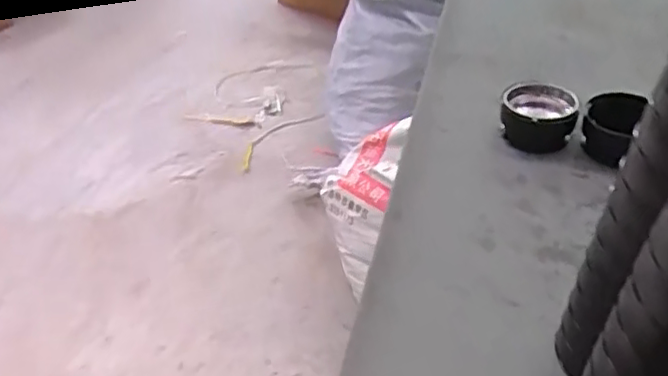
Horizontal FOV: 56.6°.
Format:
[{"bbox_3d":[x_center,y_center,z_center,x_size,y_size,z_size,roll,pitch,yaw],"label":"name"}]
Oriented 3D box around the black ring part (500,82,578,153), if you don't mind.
[{"bbox_3d":[0.170,-0.059,0.515,0.053,0.046,0.055,-10,41,-6],"label":"black ring part"}]

